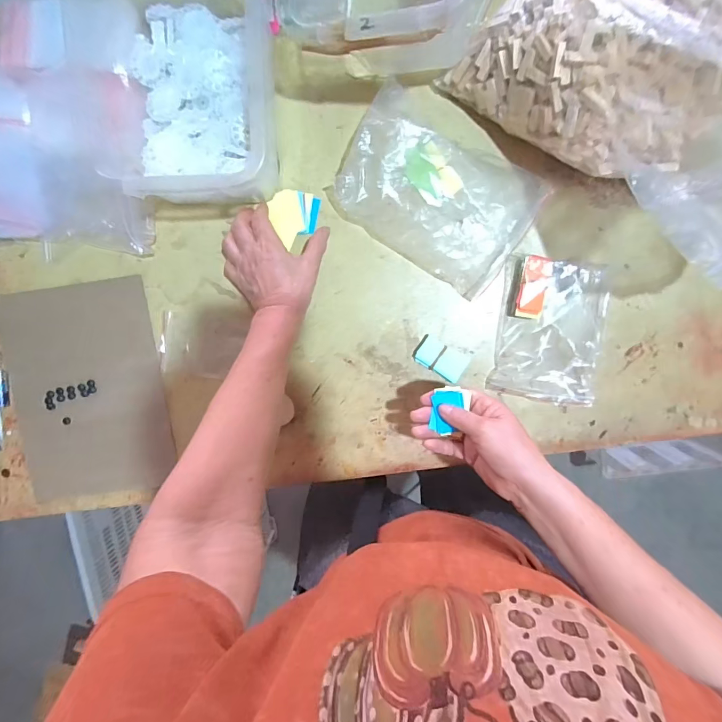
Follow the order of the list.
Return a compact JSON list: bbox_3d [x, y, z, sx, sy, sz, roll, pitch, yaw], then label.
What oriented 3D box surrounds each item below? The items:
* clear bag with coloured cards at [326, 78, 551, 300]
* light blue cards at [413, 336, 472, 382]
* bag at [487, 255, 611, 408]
[{"bbox_3d":[0.085,-0.193,0.465,0.222,0.046,0.149,33,100,-2],"label":"clear bag with coloured cards"},{"bbox_3d":[0.100,-0.002,0.502,0.064,0.010,0.036,29,97,-1],"label":"light blue cards"},{"bbox_3d":[0.230,-0.034,0.485,0.124,0.030,0.169,5,97,2],"label":"bag"}]

